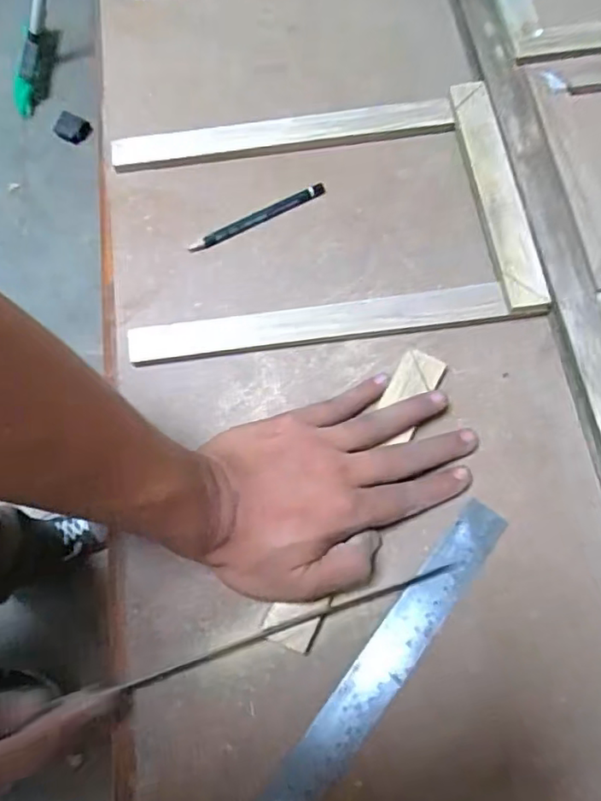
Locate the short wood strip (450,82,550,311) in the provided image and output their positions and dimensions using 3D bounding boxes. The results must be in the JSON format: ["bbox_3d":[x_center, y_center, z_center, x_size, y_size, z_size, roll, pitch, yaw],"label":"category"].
[{"bbox_3d":[0.143,-0.157,0.430,0.027,0.009,0.195,-6,72,-4],"label":"short wood strip"}]

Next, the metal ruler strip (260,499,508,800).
[{"bbox_3d":[0.021,0.193,0.337,0.030,0.005,0.319,37,76,9],"label":"metal ruler strip"}]

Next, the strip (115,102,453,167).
[{"bbox_3d":[-0.014,-0.211,0.461,0.267,0.011,0.024,-7,72,-4],"label":"strip"}]

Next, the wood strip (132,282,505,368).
[{"bbox_3d":[0.011,-0.054,0.410,0.259,0.015,0.025,-7,72,-4],"label":"wood strip"}]

